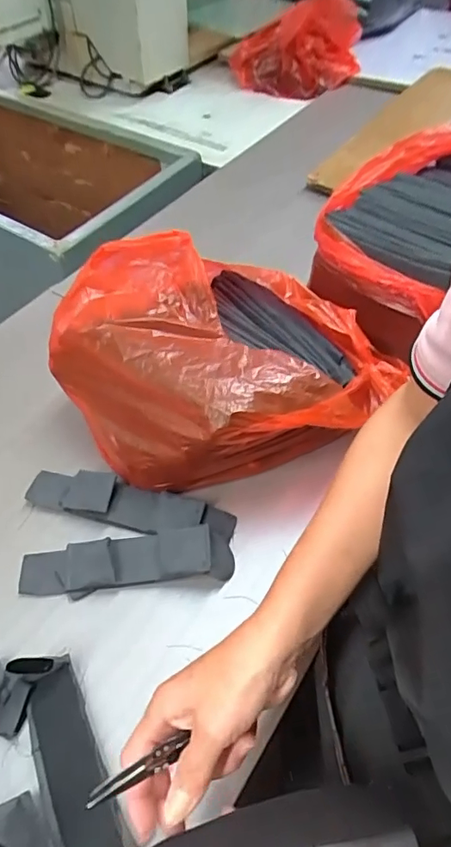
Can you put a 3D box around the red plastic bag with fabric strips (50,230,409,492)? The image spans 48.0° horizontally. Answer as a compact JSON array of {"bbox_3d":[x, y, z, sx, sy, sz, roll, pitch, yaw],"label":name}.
[{"bbox_3d":[-0.001,-0.057,0.544,0.295,0.186,0.267,-29,58,-19],"label":"red plastic bag with fabric strips"}]

